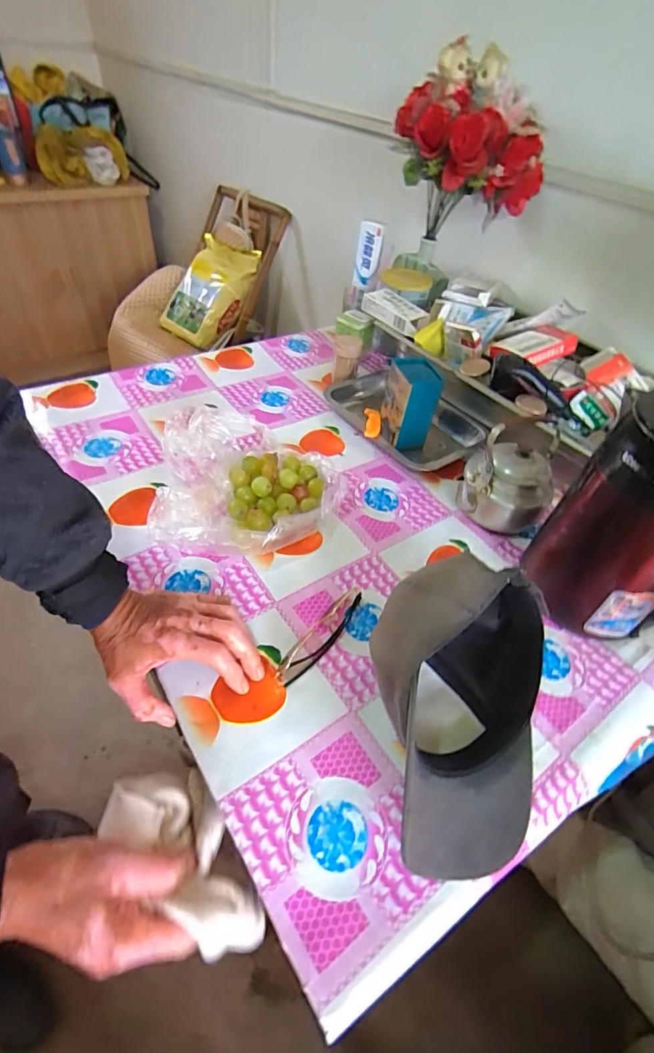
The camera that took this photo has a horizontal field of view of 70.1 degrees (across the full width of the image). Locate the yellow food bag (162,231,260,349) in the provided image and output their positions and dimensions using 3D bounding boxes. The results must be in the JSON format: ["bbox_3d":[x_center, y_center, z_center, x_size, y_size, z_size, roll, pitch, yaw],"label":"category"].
[{"bbox_3d":[-0.416,-0.805,1.600,0.266,0.073,0.362,33,95,16],"label":"yellow food bag"}]

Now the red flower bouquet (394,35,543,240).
[{"bbox_3d":[0.231,-0.614,0.762,0.240,0.214,0.162,30,51,19],"label":"red flower bouquet"}]

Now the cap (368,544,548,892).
[{"bbox_3d":[0.120,0.147,0.418,0.166,0.131,0.261,14,47,6],"label":"cap"}]

